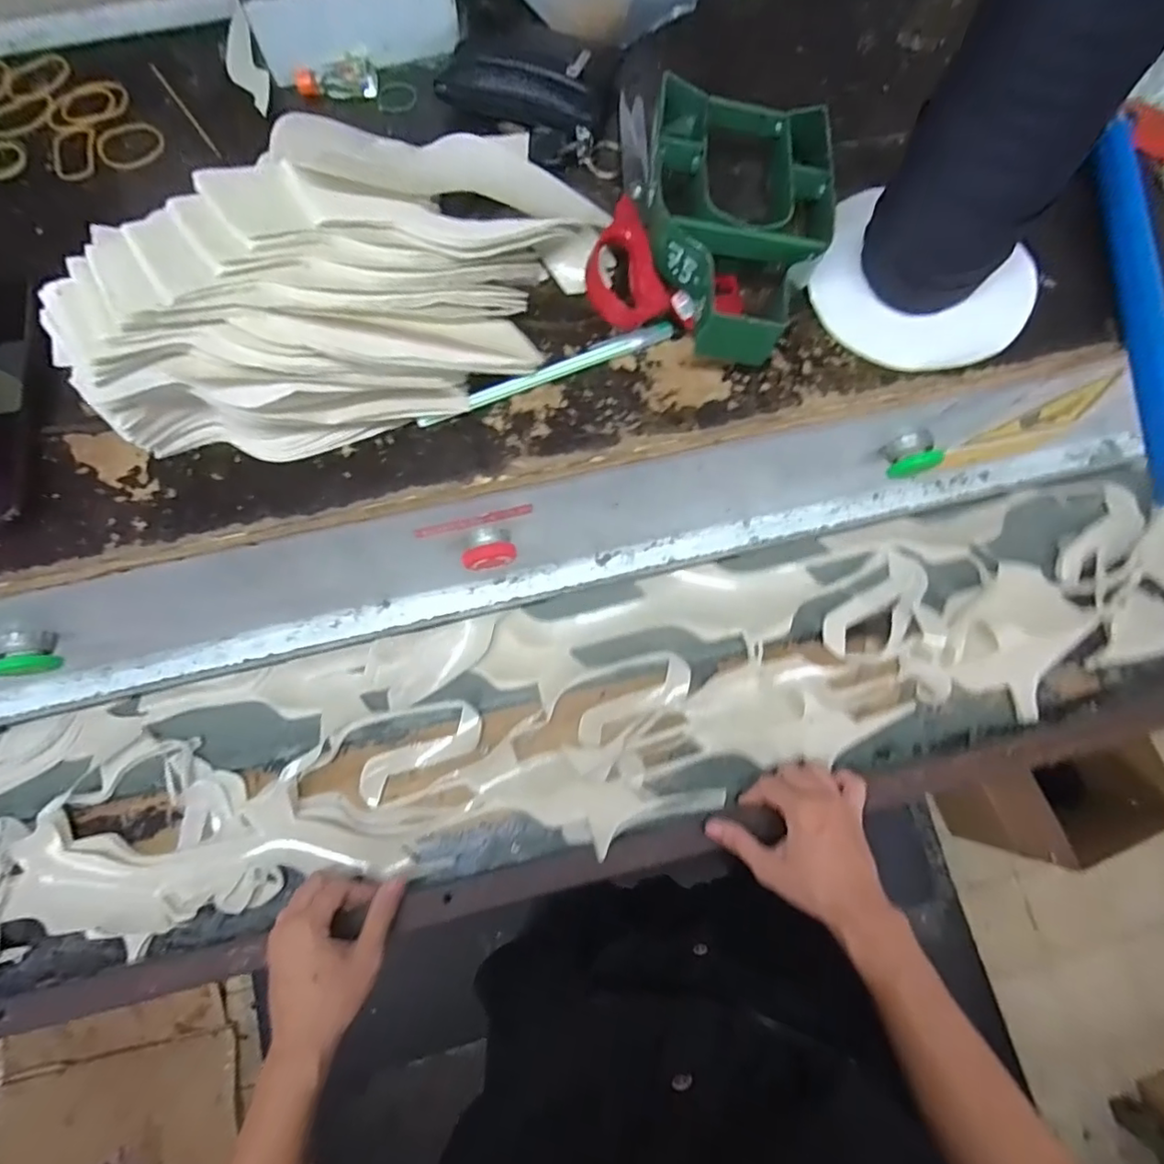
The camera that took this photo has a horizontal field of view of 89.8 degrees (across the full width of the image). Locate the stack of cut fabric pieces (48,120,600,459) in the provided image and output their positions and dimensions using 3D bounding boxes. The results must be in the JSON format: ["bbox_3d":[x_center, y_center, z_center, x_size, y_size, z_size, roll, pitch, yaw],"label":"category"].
[{"bbox_3d":[-0.118,-0.158,0.305,0.281,0.103,0.130,-15,81,-4],"label":"stack of cut fabric pieces"}]

